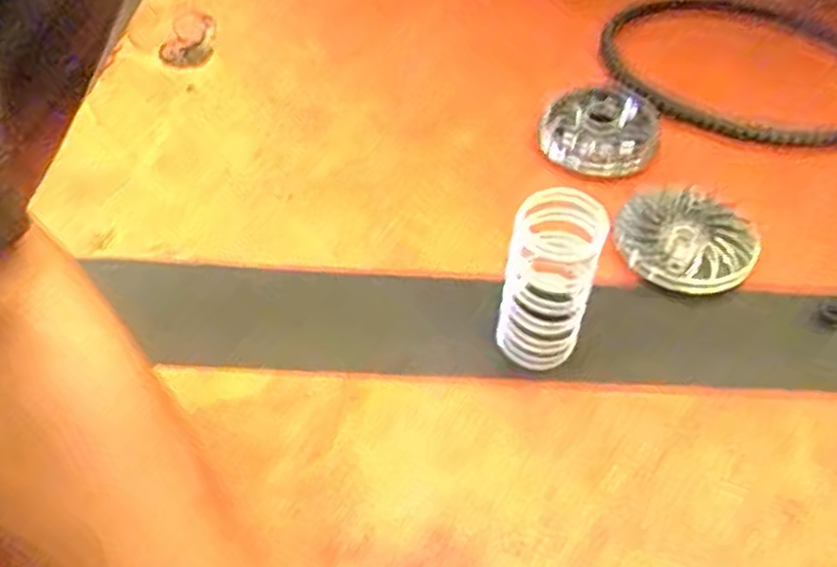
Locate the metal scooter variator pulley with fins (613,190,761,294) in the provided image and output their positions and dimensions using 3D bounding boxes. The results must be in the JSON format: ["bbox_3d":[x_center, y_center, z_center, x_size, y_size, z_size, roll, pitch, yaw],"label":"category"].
[{"bbox_3d":[0.220,-0.039,0.602,0.109,0.029,0.098,20,53,17],"label":"metal scooter variator pulley with fins"}]

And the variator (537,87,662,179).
[{"bbox_3d":[0.170,-0.150,0.684,0.107,0.033,0.113,0,50,0],"label":"variator"}]

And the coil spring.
[{"bbox_3d":[0.090,-0.003,0.498,0.055,0.121,0.050,18,52,15],"label":"coil spring"}]

